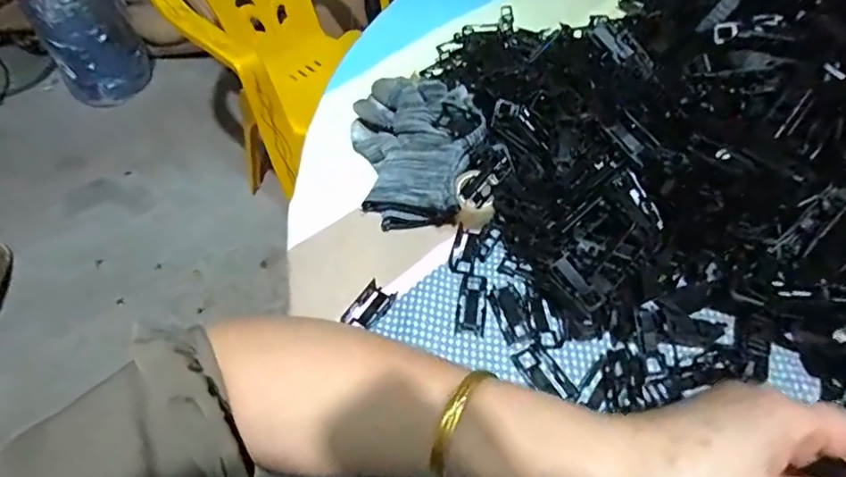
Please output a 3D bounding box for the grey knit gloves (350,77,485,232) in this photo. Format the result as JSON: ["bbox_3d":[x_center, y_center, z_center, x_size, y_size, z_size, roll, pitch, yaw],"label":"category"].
[{"bbox_3d":[-0.007,-0.073,0.393,0.108,0.022,0.143,-9,58,20],"label":"grey knit gloves"}]

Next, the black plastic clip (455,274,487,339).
[{"bbox_3d":[0.032,0.043,0.326,0.018,0.004,0.043,4,52,7],"label":"black plastic clip"}]

